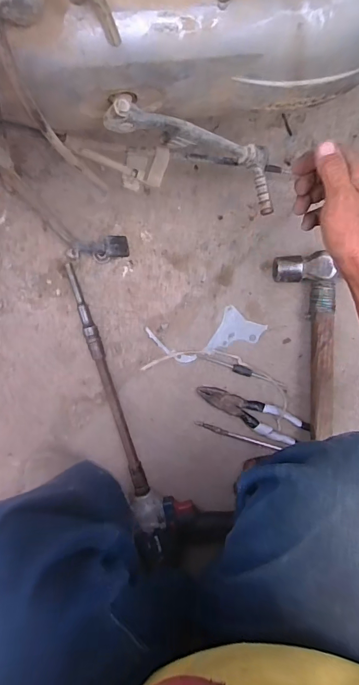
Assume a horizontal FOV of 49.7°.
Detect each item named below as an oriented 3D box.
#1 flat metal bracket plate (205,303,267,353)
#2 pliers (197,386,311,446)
[{"bbox_3d":[0.086,-0.007,0.598,0.066,0.004,0.078,30,94,-2],"label":"flat metal bracket plate"},{"bbox_3d":[0.113,0.111,0.602,0.178,0.020,0.047,24,97,-3],"label":"pliers"}]

